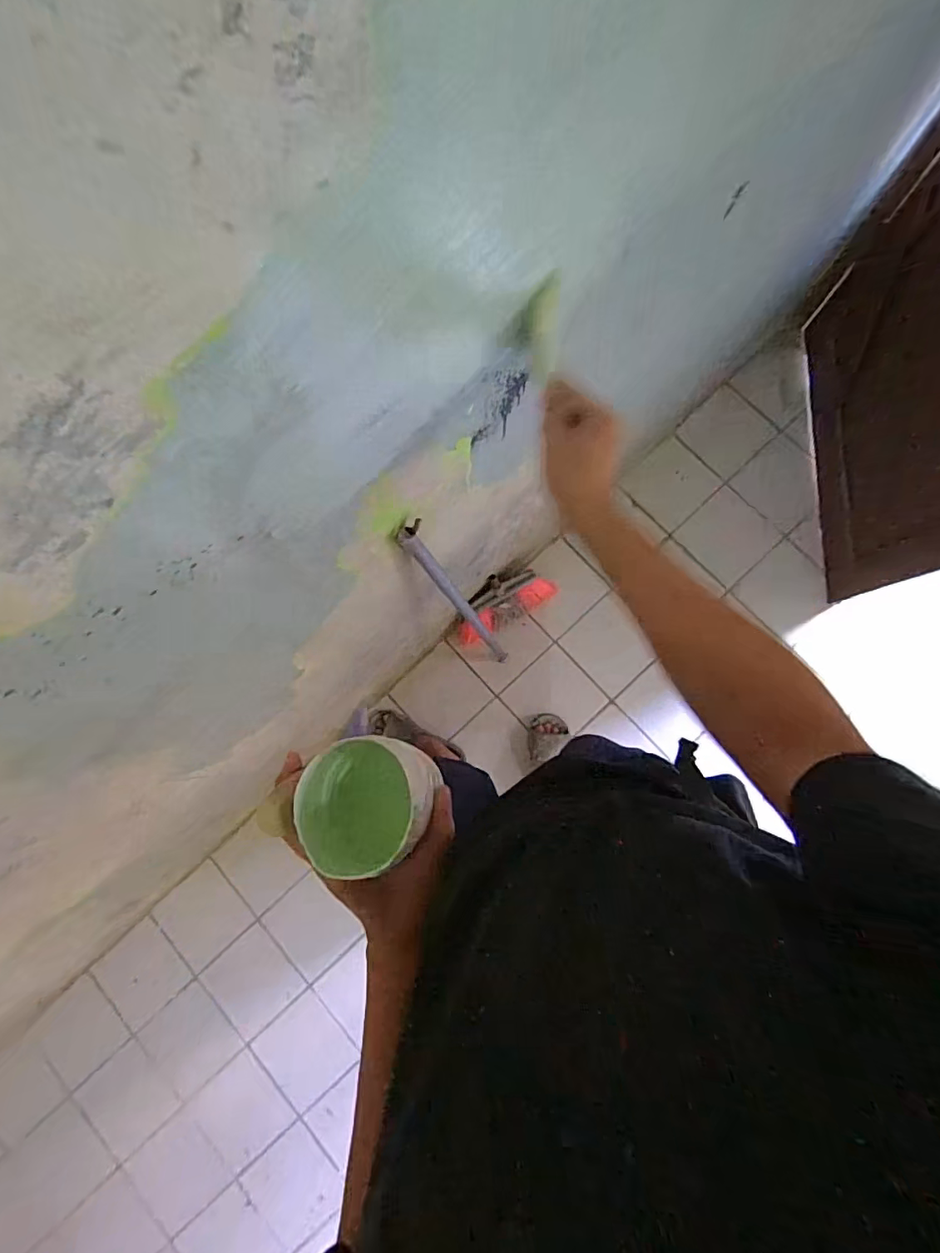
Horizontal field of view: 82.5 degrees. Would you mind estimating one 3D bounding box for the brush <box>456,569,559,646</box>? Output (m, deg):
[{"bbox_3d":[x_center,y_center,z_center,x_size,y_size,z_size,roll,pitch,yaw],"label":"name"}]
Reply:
[{"bbox_3d":[0.086,-0.063,1.395,0.286,0.137,0.107,-30,80,0],"label":"brush"}]

